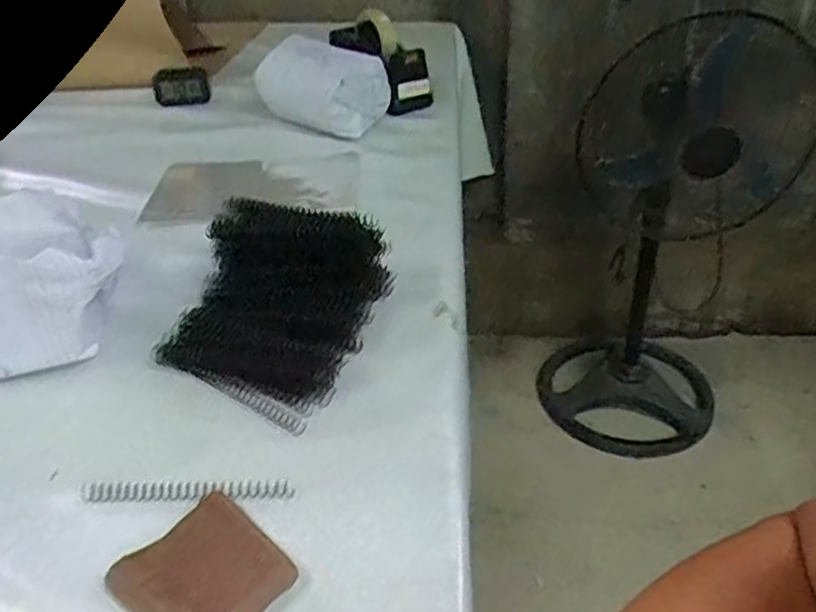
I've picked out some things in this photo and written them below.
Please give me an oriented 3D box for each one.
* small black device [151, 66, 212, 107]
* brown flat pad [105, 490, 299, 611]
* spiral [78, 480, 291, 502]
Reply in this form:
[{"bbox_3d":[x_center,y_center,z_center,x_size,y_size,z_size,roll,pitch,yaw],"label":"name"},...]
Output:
[{"bbox_3d":[-0.375,-0.363,1.146,0.102,0.060,0.019,3,28,17],"label":"small black device"},{"bbox_3d":[-0.121,0.164,0.429,0.091,0.021,0.089,21,42,32],"label":"brown flat pad"},{"bbox_3d":[-0.157,0.131,0.493,0.148,0.008,0.016,-2,35,2],"label":"spiral"}]

